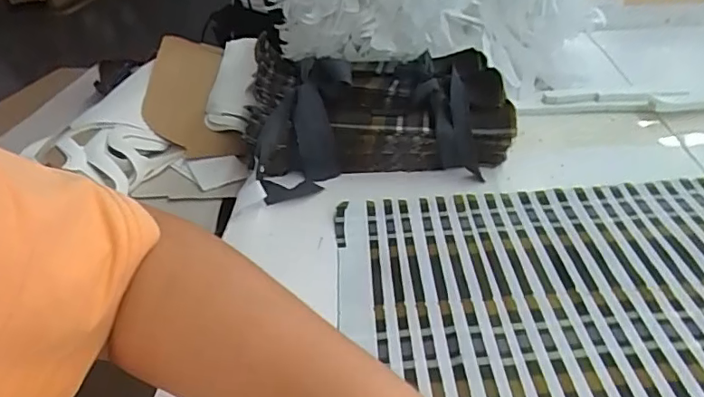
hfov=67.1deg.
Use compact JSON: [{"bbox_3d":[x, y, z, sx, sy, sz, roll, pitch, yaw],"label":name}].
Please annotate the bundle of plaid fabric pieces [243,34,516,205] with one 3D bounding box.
[{"bbox_3d":[0.018,-0.096,0.577,0.259,0.092,0.177,-8,35,-5],"label":"bundle of plaid fabric pieces"}]

